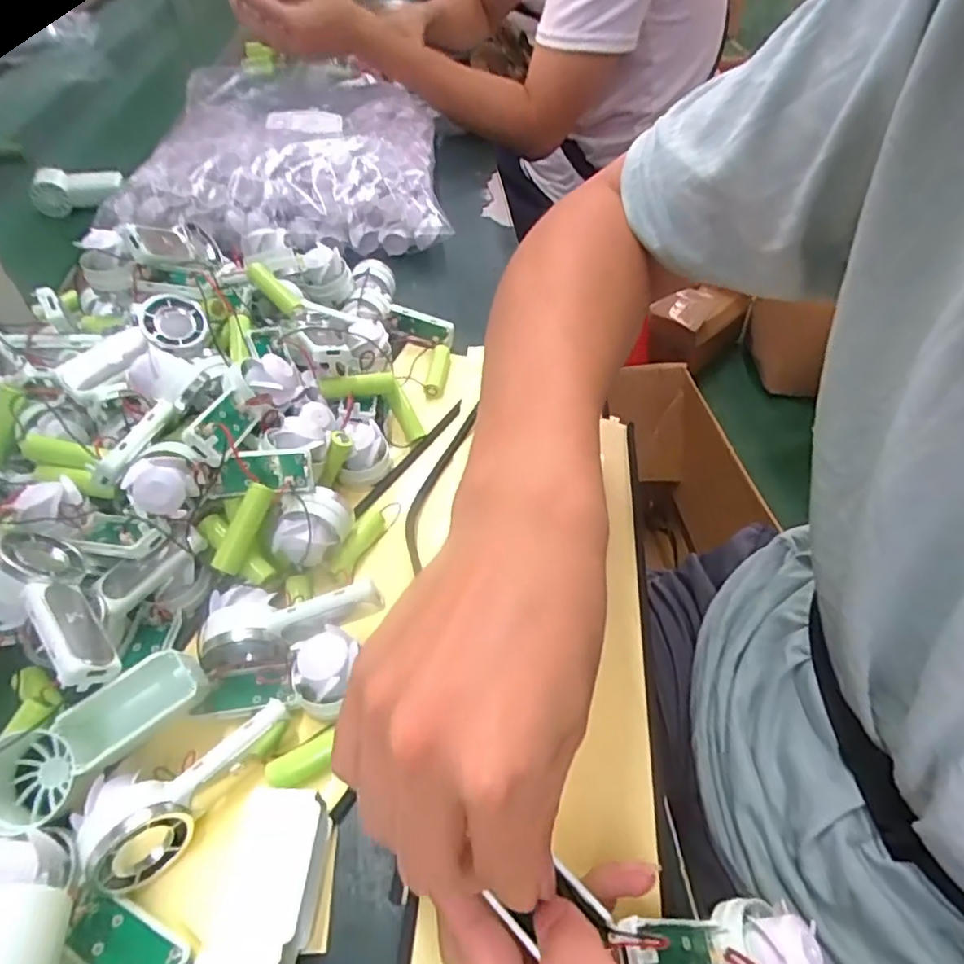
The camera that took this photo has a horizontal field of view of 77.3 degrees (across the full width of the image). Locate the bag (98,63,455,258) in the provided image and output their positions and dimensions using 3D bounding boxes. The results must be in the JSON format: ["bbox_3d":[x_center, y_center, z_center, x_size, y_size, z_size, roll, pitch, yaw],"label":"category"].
[{"bbox_3d":[-0.198,-0.356,0.651,0.302,0.078,0.300,-3,49,-2],"label":"bag"}]

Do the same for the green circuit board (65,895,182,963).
[{"bbox_3d":[-0.143,0.186,0.241,0.047,0.004,0.020,18,51,17],"label":"green circuit board"}]

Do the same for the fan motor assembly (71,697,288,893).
[{"bbox_3d":[-0.128,0.133,0.268,0.090,0.031,0.037,-30,54,-23],"label":"fan motor assembly"}]

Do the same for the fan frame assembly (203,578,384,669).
[{"bbox_3d":[-0.098,0.068,0.314,0.089,0.038,0.040,-12,49,-9],"label":"fan frame assembly"}]

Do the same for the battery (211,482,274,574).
[{"bbox_3d":[-0.129,0.025,0.325,0.012,0.010,0.050,20,80,17],"label":"battery"}]

